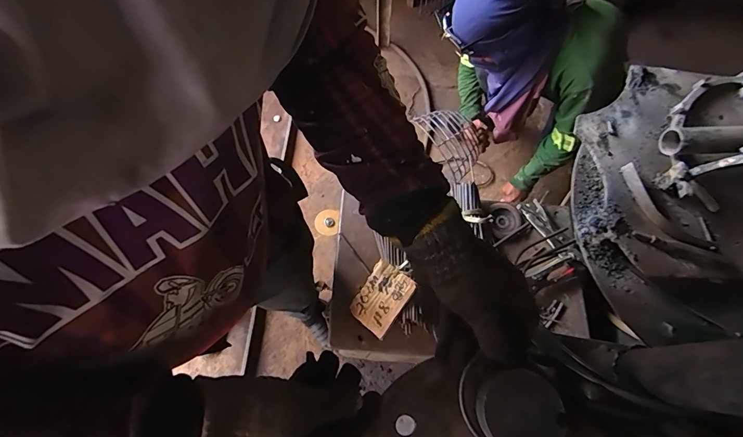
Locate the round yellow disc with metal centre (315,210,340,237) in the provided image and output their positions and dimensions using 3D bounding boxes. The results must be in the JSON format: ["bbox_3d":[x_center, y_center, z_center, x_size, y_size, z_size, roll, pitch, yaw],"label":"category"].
[{"bbox_3d":[-0.146,0.016,1.250,0.080,0.020,0.085,0,91,1],"label":"round yellow disc with metal centre"}]

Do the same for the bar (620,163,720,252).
[{"bbox_3d":[0.354,-0.008,0.461,0.036,0.014,0.137,-36,74,-14],"label":"bar"}]

